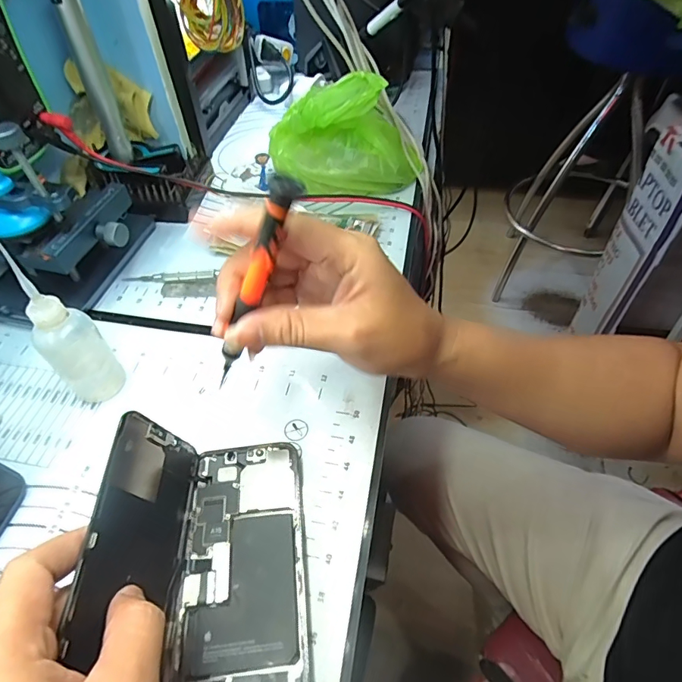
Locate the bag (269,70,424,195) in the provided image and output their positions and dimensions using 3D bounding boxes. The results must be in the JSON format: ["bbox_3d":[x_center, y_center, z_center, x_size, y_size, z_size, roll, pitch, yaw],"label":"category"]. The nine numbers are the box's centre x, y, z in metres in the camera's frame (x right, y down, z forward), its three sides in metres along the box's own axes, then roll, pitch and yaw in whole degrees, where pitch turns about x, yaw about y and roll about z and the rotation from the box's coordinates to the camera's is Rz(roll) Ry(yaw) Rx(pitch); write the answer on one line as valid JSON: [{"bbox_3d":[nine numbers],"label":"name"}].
[{"bbox_3d":[0.006,-0.219,0.462,0.160,0.109,0.095,-8,50,-3],"label":"bag"}]

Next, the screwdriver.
[{"bbox_3d":[-0.048,-0.023,0.236,0.013,0.133,0.012,4,44,-29],"label":"screwdriver"}]

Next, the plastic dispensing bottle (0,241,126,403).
[{"bbox_3d":[-0.189,-0.014,0.297,0.037,0.141,0.046,-35,56,-24],"label":"plastic dispensing bottle"}]

